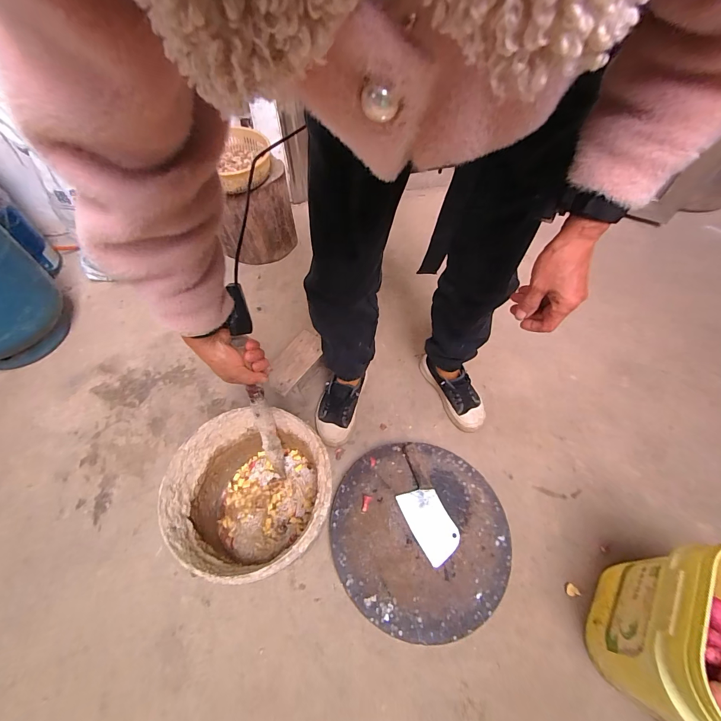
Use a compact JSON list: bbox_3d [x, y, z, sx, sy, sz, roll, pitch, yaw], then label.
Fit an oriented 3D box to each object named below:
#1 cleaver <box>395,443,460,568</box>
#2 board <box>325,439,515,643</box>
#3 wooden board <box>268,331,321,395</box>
[{"bbox_3d":[0.126,0.299,0.713,0.083,0.025,0.230,-20,58,-13],"label":"cleaver"},{"bbox_3d":[0.118,0.357,0.702,0.350,0.044,0.343,0,56,0],"label":"board"},{"bbox_3d":[-0.162,0.002,0.840,0.078,0.017,0.180,27,60,17],"label":"wooden board"}]

